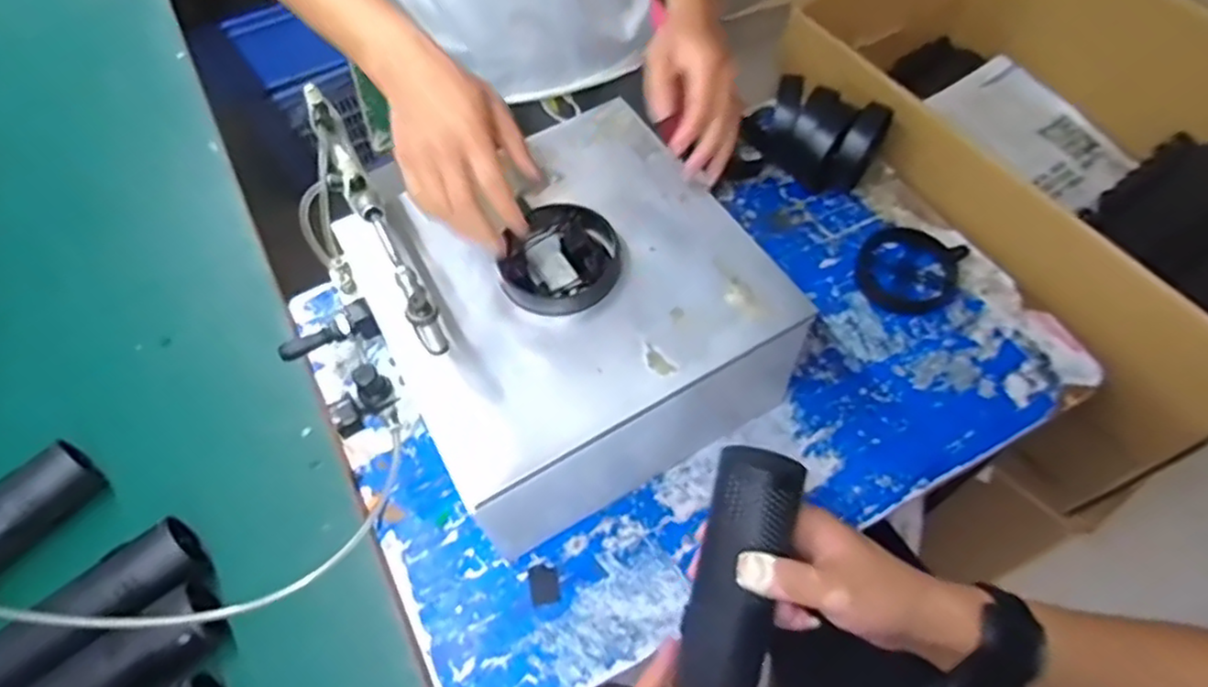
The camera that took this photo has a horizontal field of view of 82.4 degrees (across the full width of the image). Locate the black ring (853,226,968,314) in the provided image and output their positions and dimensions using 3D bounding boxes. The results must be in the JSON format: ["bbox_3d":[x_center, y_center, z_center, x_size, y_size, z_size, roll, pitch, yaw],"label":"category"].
[{"bbox_3d":[0.330,-0.087,0.738,0.124,0.013,0.101,-40,65,-20],"label":"black ring"}]

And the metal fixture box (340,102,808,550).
[{"bbox_3d":[-0.032,-0.020,0.636,0.300,0.172,0.293,-28,61,-14],"label":"metal fixture box"}]

